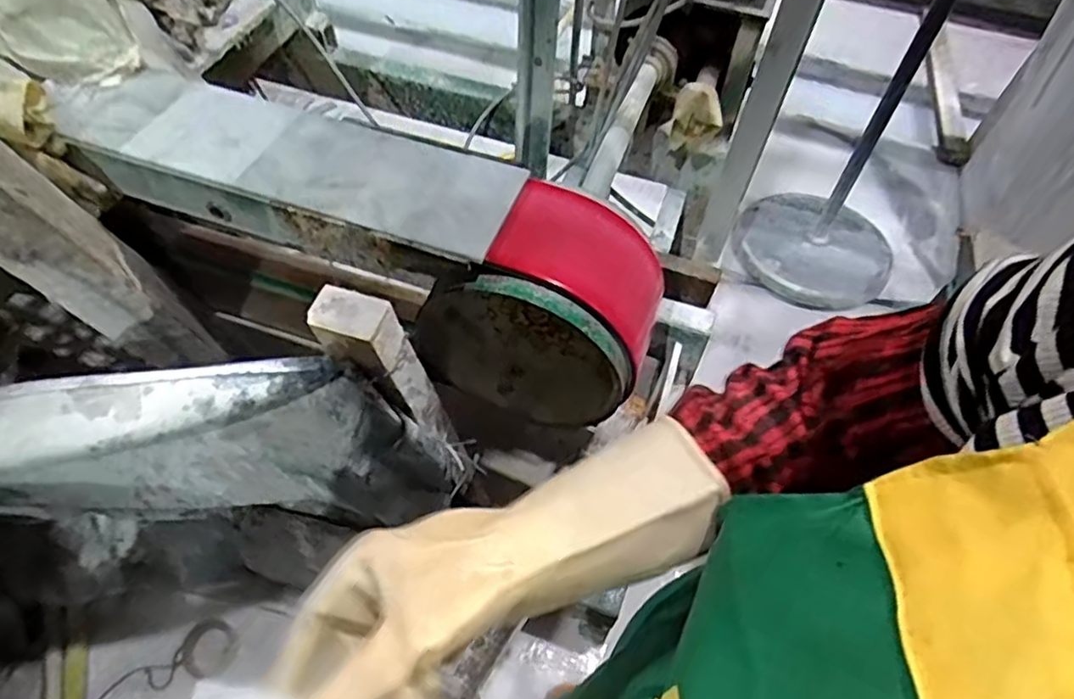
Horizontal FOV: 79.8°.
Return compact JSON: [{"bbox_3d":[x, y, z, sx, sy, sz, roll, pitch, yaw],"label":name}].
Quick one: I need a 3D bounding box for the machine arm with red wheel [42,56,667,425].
[{"bbox_3d":[-0.221,-0.154,0.813,0.755,0.278,0.167,25,58,-2],"label":"machine arm with red wheel"}]

